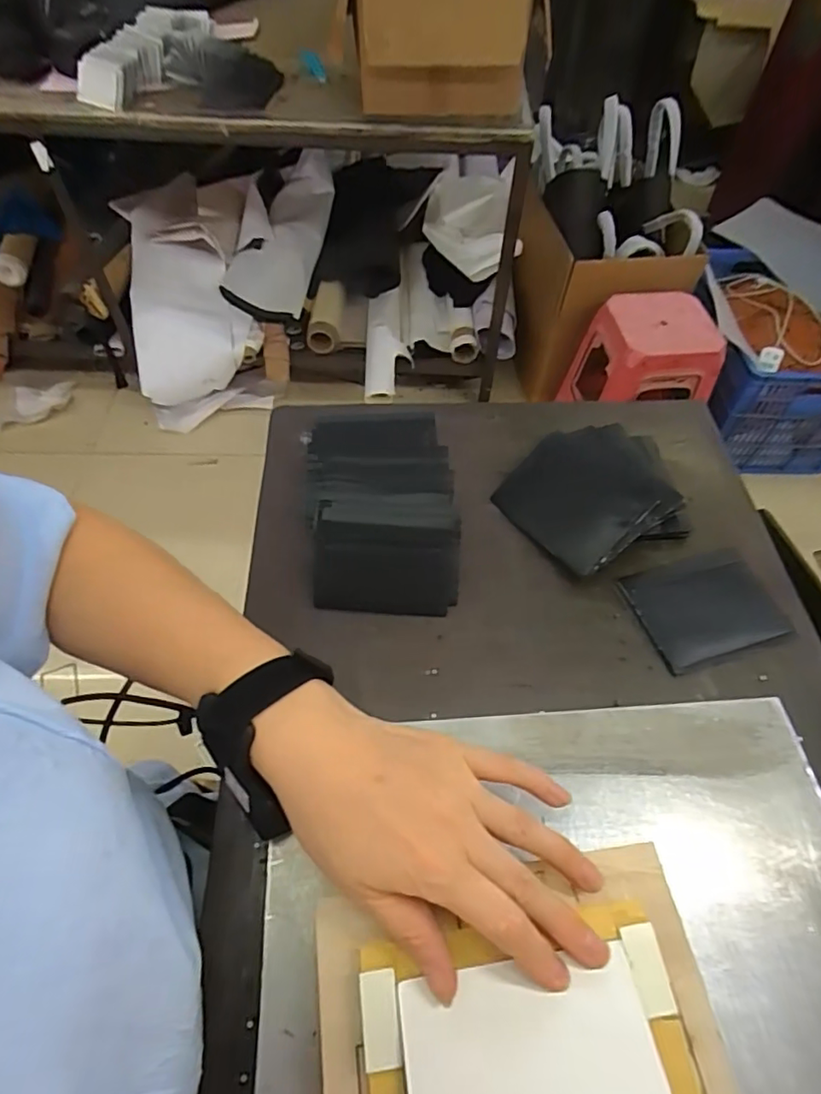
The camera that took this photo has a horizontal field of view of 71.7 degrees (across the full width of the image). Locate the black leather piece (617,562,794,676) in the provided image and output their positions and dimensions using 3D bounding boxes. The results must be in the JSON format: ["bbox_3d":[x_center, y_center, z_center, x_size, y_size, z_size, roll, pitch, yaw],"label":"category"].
[{"bbox_3d":[0.223,0.046,0.431,0.103,0.005,0.078,-15,57,-11],"label":"black leather piece"}]

